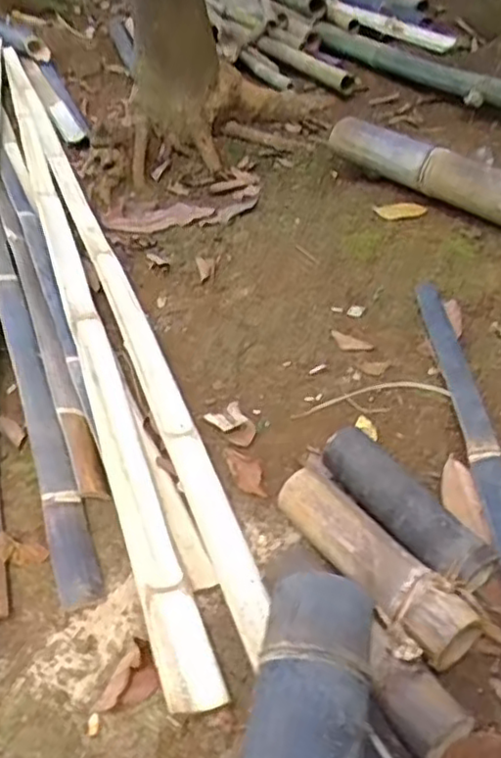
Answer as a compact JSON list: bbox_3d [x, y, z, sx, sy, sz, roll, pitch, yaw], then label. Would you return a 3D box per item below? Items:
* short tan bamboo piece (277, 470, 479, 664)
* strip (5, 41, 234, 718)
[{"bbox_3d":[0.124,0.192,0.711,0.075,0.063,0.262,-30,45,-25],"label":"short tan bamboo piece"},{"bbox_3d":[-0.430,-0.364,1.425,0.062,0.027,2.232,-17,43,-12],"label":"strip"}]

